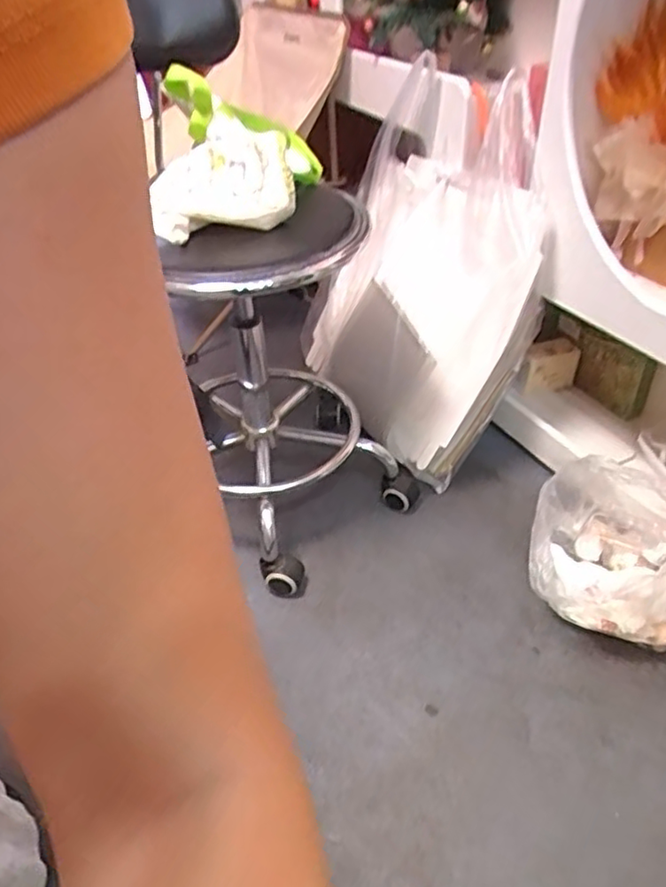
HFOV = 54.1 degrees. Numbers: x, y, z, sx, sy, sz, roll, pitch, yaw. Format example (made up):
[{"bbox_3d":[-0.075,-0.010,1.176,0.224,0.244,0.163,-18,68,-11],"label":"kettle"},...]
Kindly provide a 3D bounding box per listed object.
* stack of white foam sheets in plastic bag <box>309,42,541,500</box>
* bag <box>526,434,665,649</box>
[{"bbox_3d":[0.144,-0.314,1.158,0.127,0.597,0.514,4,31,-36],"label":"stack of white foam sheets in plastic bag"},{"bbox_3d":[0.400,0.141,0.925,0.227,0.179,0.248,12,45,12],"label":"bag"}]

